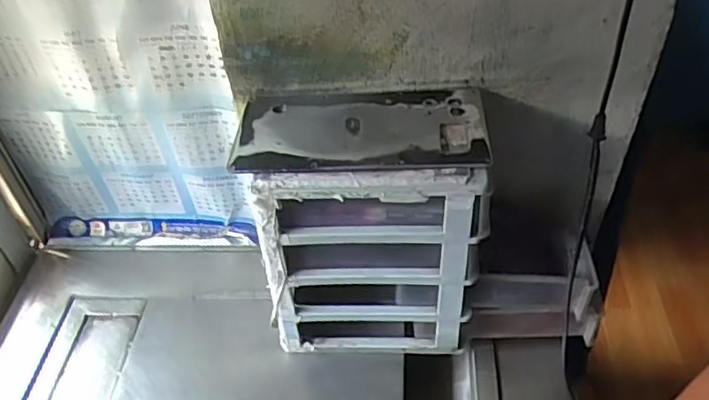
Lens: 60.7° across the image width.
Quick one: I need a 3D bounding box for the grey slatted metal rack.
[{"bbox_3d":[0.011,0.038,0.670,0.238,0.272,0.155,0,44,4],"label":"grey slatted metal rack"}]

